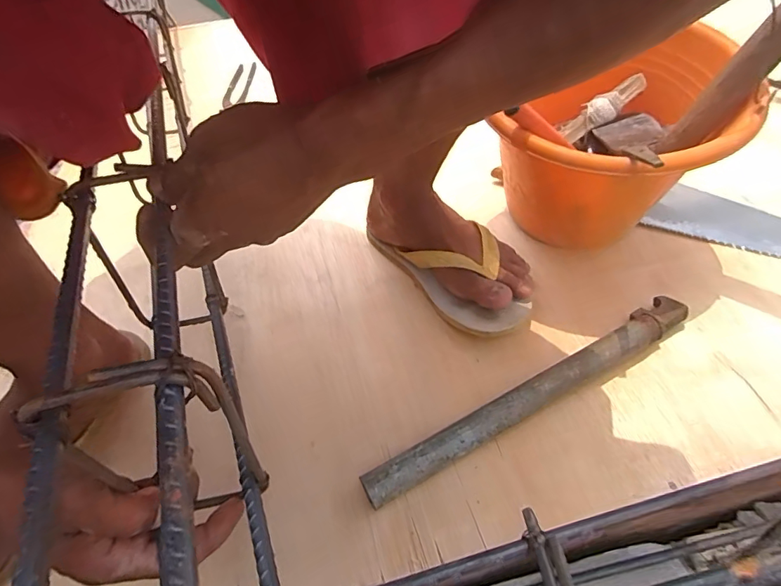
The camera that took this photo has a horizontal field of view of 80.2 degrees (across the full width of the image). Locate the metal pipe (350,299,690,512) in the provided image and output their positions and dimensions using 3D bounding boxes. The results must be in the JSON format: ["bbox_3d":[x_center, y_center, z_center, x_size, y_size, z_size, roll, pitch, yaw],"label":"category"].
[{"bbox_3d":[0.130,0.085,0.397,0.336,0.029,0.030,-25,47,-18],"label":"metal pipe"}]

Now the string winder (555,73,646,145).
[{"bbox_3d":[0.233,-0.203,0.511,0.101,0.020,0.027,-36,46,7],"label":"string winder"}]

